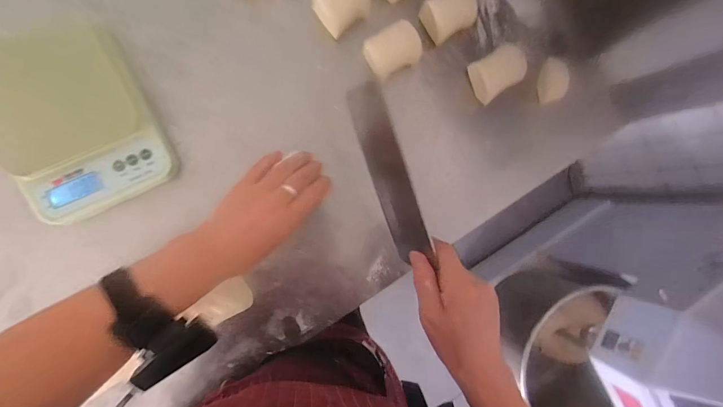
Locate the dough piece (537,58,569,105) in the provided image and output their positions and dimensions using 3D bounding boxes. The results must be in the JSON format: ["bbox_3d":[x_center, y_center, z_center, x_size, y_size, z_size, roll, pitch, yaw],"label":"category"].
[{"bbox_3d":[0.268,-0.173,0.448,0.023,0.034,0.059,-1,92,-10],"label":"dough piece"}]

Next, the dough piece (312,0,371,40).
[{"bbox_3d":[-0.023,-0.237,0.384,0.065,0.048,0.044,-40,97,-7],"label":"dough piece"}]

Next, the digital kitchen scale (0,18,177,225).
[{"bbox_3d":[-0.319,-0.090,0.354,0.159,0.028,0.199,-27,96,-8],"label":"digital kitchen scale"}]

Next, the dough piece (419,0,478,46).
[{"bbox_3d":[0.114,-0.245,0.414,0.068,0.044,0.050,-33,97,-8],"label":"dough piece"}]

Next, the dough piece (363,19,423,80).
[{"bbox_3d":[0.037,-0.189,0.400,0.068,0.051,0.051,-32,96,-8],"label":"dough piece"}]

